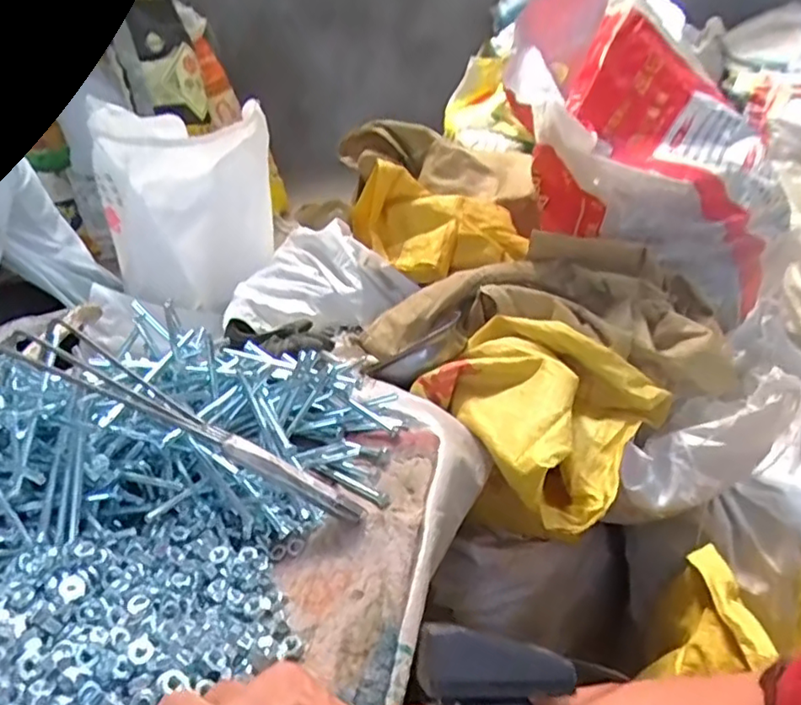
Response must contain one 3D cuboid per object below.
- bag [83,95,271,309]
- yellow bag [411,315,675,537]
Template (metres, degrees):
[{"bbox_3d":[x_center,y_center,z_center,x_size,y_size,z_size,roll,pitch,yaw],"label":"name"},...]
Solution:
[{"bbox_3d":[-0.405,-0.279,1.181,0.240,0.328,0.323,-27,36,-31],"label":"bag"},{"bbox_3d":[0.134,0.055,0.616,0.188,0.093,0.225,15,36,33],"label":"yellow bag"}]

